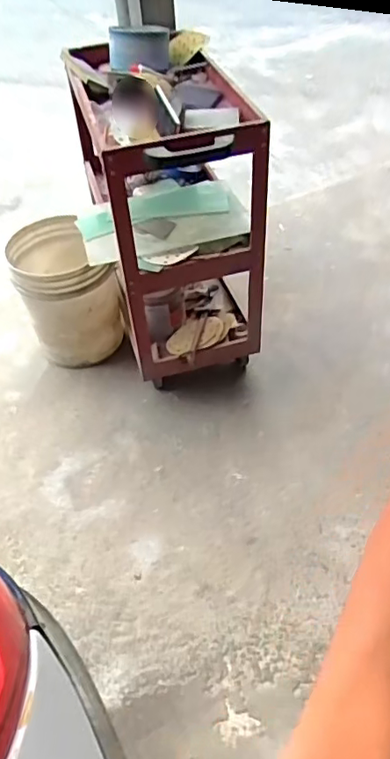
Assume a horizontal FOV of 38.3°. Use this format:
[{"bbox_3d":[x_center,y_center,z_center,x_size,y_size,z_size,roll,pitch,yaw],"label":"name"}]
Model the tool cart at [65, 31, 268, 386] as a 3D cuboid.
[{"bbox_3d":[-0.075,-0.427,1.470,0.391,0.710,0.546,-12,47,-6],"label":"tool cart"}]

